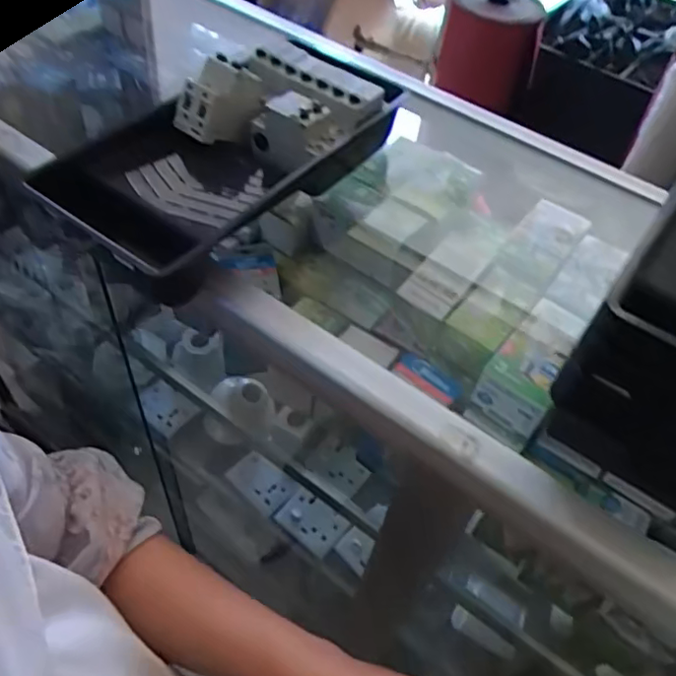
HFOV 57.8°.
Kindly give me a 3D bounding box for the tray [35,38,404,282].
[{"bbox_3d":[-0.100,-0.173,0.545,0.194,0.075,0.311,38,57,23],"label":"tray"}]

